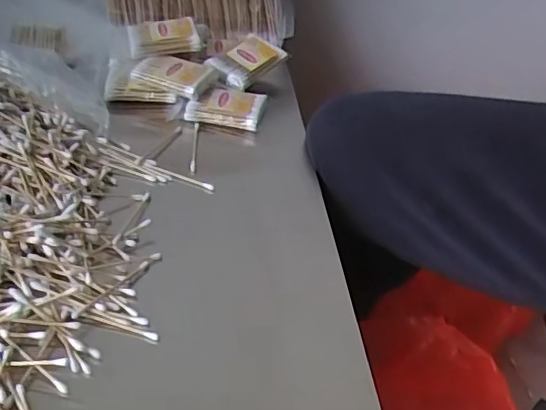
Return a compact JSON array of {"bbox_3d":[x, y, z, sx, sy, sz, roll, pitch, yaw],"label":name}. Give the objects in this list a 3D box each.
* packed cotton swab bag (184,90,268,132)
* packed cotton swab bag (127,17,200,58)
[{"bbox_3d":[-0.045,-0.098,0.573,0.075,0.017,0.045,8,43,4],"label":"packed cotton swab bag"},{"bbox_3d":[-0.115,-0.177,0.600,0.069,0.024,0.043,-10,45,-16],"label":"packed cotton swab bag"}]

